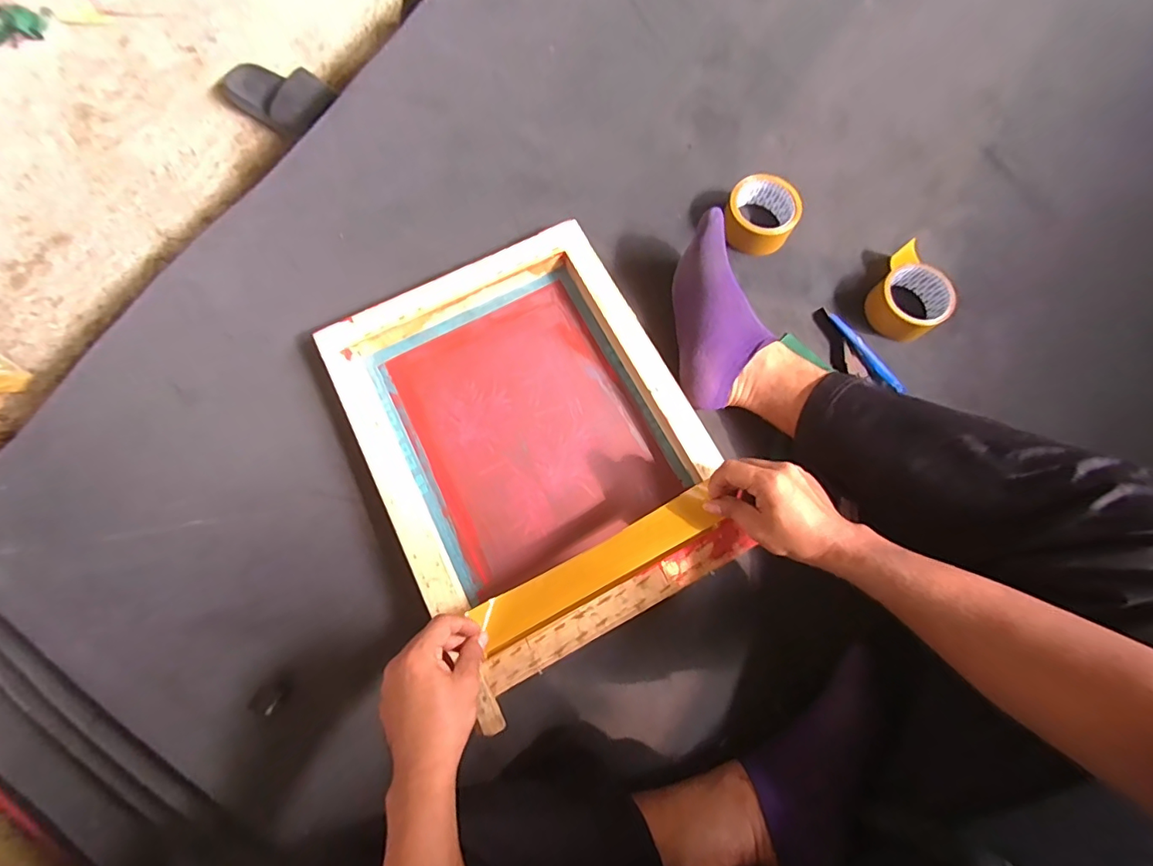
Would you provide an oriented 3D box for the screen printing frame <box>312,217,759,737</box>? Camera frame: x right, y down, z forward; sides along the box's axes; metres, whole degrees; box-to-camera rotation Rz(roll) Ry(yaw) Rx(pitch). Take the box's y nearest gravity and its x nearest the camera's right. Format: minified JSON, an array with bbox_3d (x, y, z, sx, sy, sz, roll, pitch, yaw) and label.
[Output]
[{"bbox_3d":[-0.055,0.006,0.609,0.362,0.053,0.469,-27,77,-8],"label":"screen printing frame"}]

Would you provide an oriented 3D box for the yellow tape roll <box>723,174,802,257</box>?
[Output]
[{"bbox_3d":[0.249,-0.294,0.683,0.093,0.043,0.095,0,75,-1],"label":"yellow tape roll"}]

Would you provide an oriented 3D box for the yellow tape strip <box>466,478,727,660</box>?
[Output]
[{"bbox_3d":[0.023,0.144,0.538,0.266,0.039,0.050,-28,77,-5],"label":"yellow tape strip"}]

